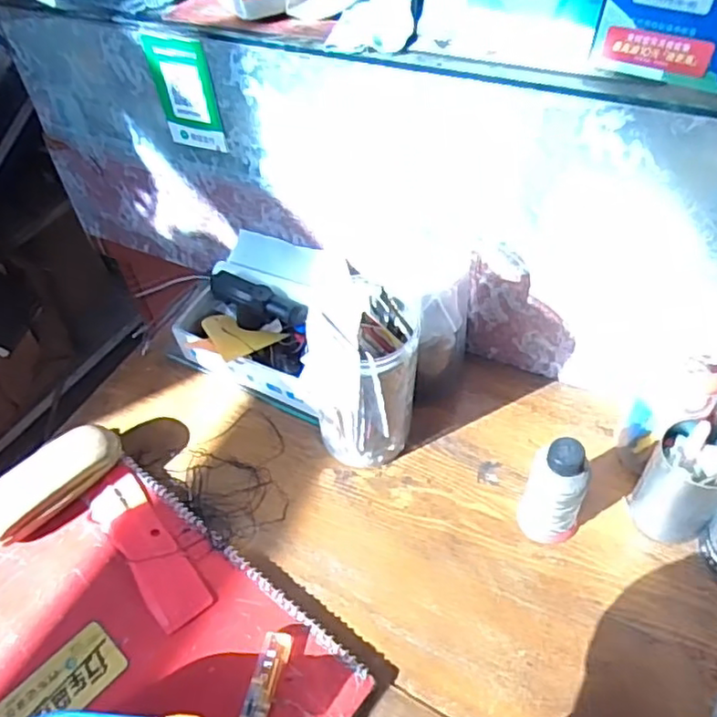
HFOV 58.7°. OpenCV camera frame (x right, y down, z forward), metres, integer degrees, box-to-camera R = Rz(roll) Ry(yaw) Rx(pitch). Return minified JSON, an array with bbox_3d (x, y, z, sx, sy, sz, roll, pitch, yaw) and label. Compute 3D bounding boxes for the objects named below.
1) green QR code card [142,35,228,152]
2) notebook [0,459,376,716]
[{"bbox_3d":[-0.189,-0.288,0.699,0.074,0.123,0.006,15,50,19],"label":"green QR code card"},{"bbox_3d":[-0.270,0.290,0.528,0.411,0.024,0.388,29,58,28],"label":"notebook"}]

